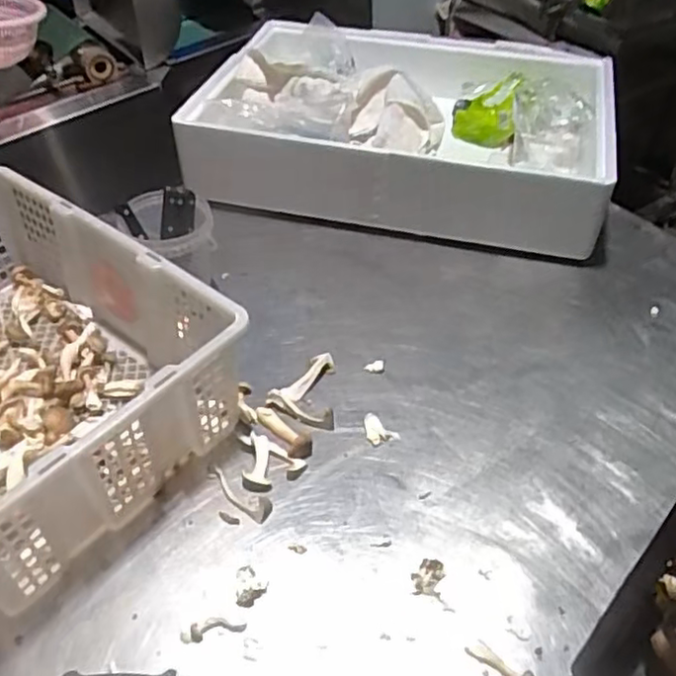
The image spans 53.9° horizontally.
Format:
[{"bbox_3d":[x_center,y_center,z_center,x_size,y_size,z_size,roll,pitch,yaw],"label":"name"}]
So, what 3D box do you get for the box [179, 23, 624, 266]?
[{"bbox_3d":[0.125,-0.415,1.207,0.693,0.139,0.639,13,44,11],"label":"box"}]

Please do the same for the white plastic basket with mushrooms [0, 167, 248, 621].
[{"bbox_3d":[-0.373,0.024,0.736,0.486,0.173,0.366,28,53,27],"label":"white plastic basket with mushrooms"}]

